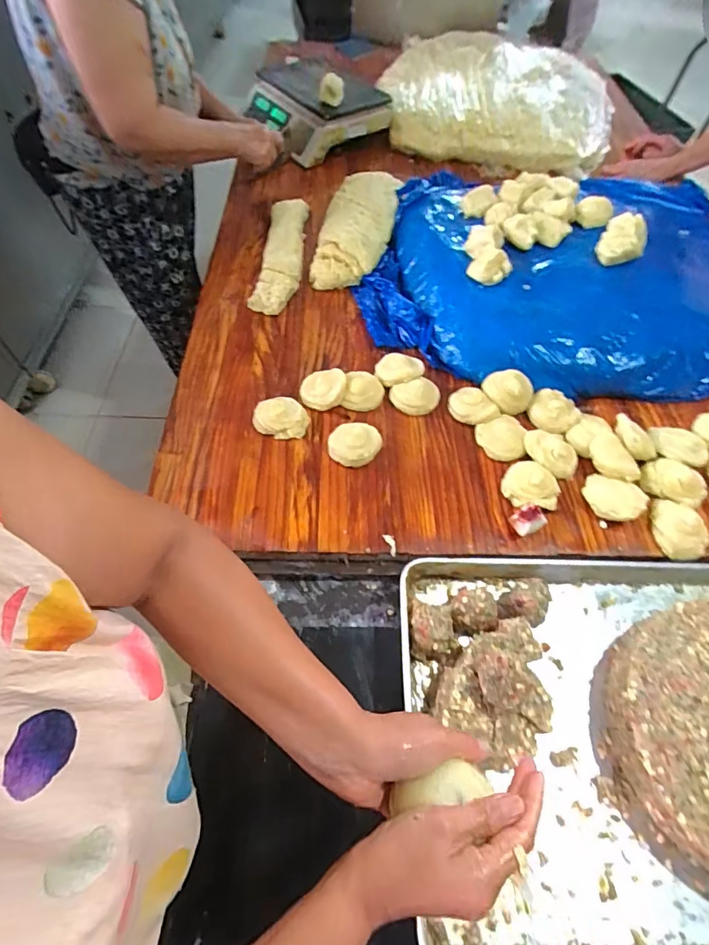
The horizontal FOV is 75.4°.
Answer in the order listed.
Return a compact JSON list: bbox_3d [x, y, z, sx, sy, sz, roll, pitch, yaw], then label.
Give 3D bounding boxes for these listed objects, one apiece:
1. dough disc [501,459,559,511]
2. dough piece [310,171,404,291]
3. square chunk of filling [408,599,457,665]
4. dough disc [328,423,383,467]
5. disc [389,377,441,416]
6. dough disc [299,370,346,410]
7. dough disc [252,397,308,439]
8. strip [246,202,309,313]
[{"bbox_3d":[0.266,0.019,0.686,0.081,0.026,0.078,1,59,-1],"label":"dough disc"},{"bbox_3d":[0.009,-0.548,0.994,0.143,0.058,0.376,11,61,4],"label":"dough piece"},{"bbox_3d":[0.101,0.205,0.587,0.064,0.058,0.067,7,59,2],"label":"square chunk of filling"},{"bbox_3d":[0.001,-0.048,0.723,0.080,0.034,0.076,1,59,-1],"label":"dough disc"},{"bbox_3d":[0.104,-0.126,0.771,0.082,0.016,0.060,-15,79,-2],"label":"disc"},{"bbox_3d":[-0.052,-0.140,0.765,0.077,0.016,0.067,-10,71,0],"label":"dough disc"},{"bbox_3d":[-0.118,-0.092,0.735,0.083,0.025,0.070,21,60,11],"label":"dough disc"},{"bbox_3d":[-0.150,-0.467,0.956,0.091,0.043,0.355,4,61,0],"label":"strip"}]

